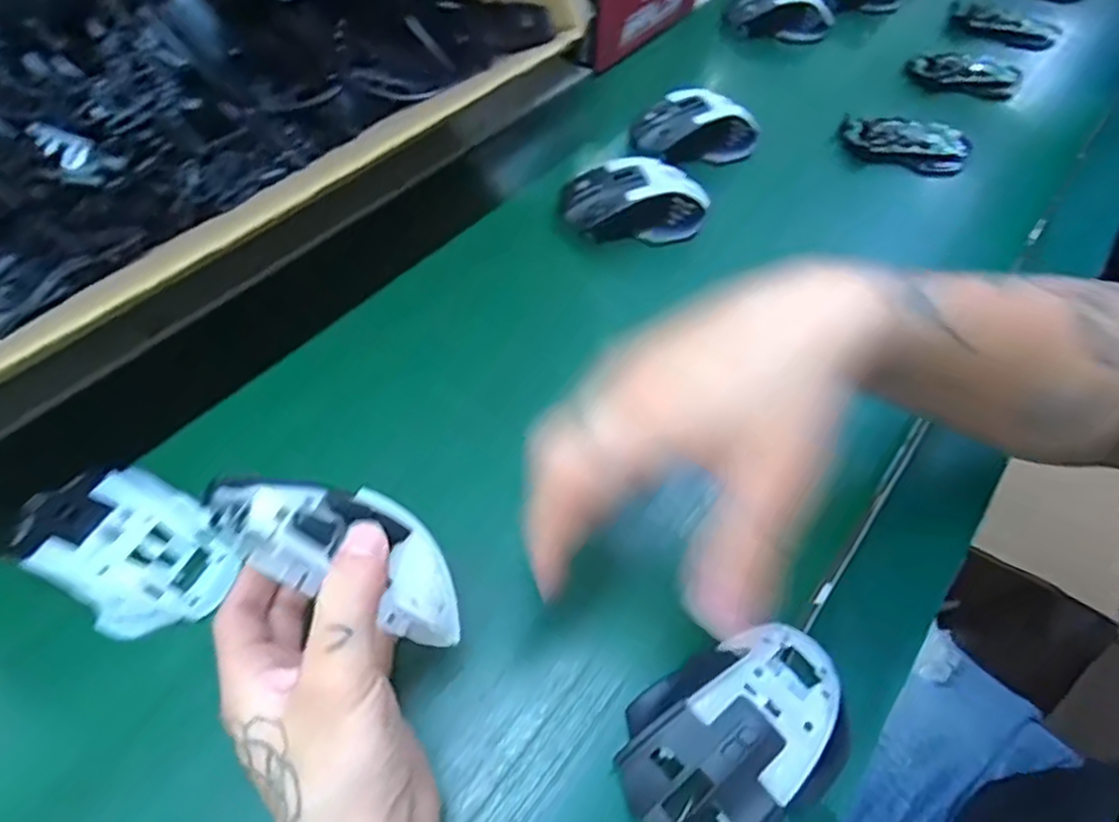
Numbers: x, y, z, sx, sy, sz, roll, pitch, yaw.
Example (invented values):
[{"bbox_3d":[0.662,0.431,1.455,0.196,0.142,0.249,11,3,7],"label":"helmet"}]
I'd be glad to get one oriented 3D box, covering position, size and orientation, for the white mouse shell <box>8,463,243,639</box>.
[{"bbox_3d":[-0.210,0.064,0.328,0.096,0.032,0.064,31,60,15],"label":"white mouse shell"}]

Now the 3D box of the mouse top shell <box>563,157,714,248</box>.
[{"bbox_3d":[0.057,-0.158,0.508,0.114,0.038,0.066,1,57,-5],"label":"mouse top shell"}]

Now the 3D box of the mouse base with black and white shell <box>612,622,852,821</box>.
[{"bbox_3d":[0.081,0.140,0.299,0.113,0.037,0.071,-30,64,-22],"label":"mouse base with black and white shell"}]

